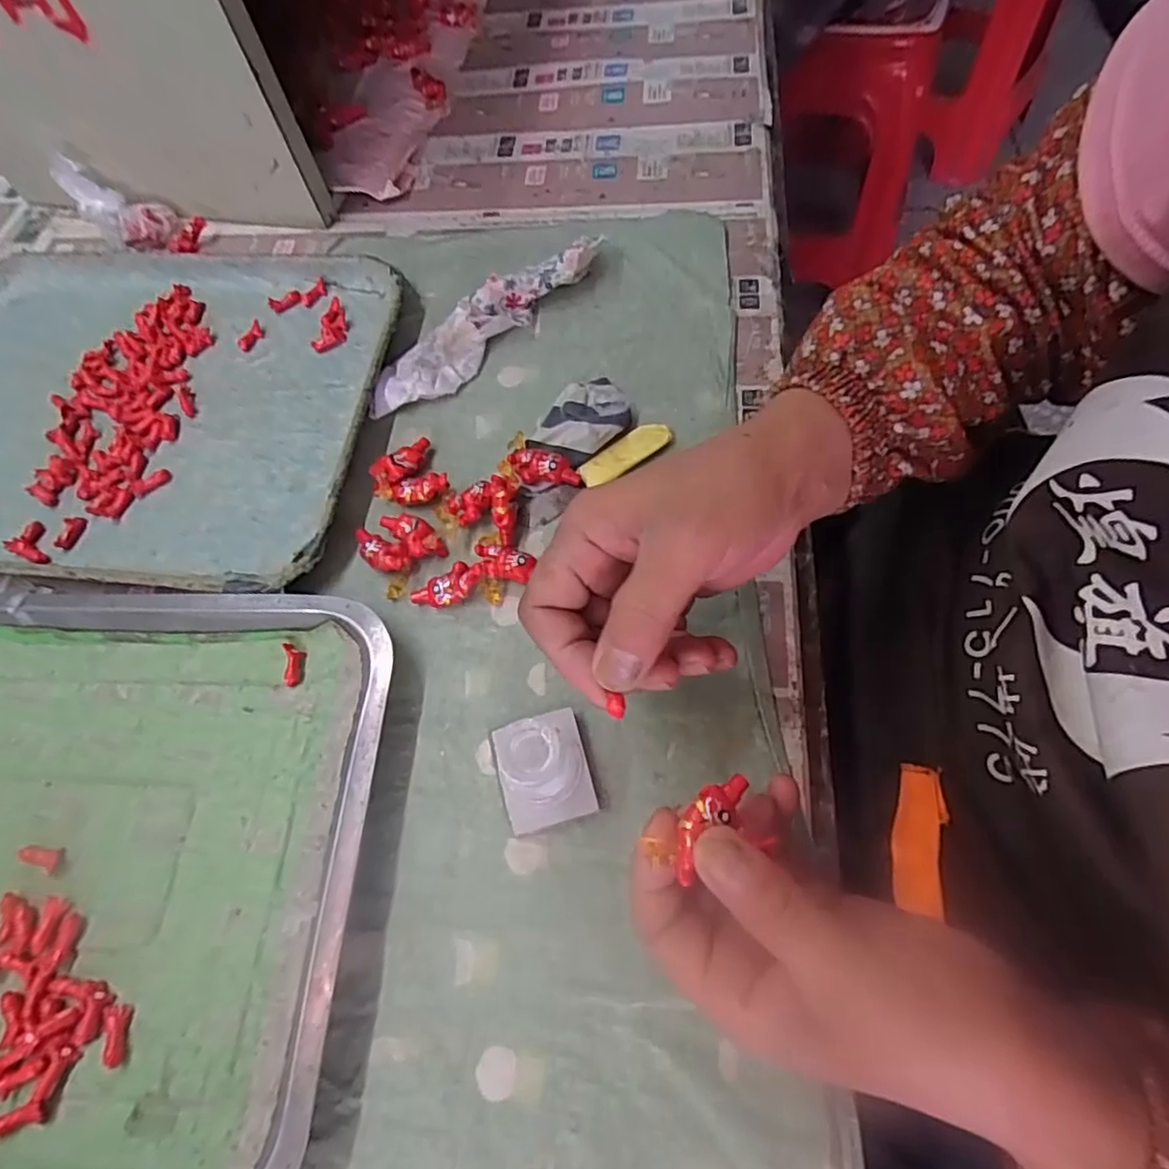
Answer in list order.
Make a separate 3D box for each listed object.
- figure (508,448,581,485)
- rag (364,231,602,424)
[{"bbox_3d":[-0.023,-0.067,0.375,0.041,0.016,0.021,18,67,12],"label":"figure"},{"bbox_3d":[-0.066,-0.179,0.426,0.046,0.024,0.189,39,73,19],"label":"rag"}]

